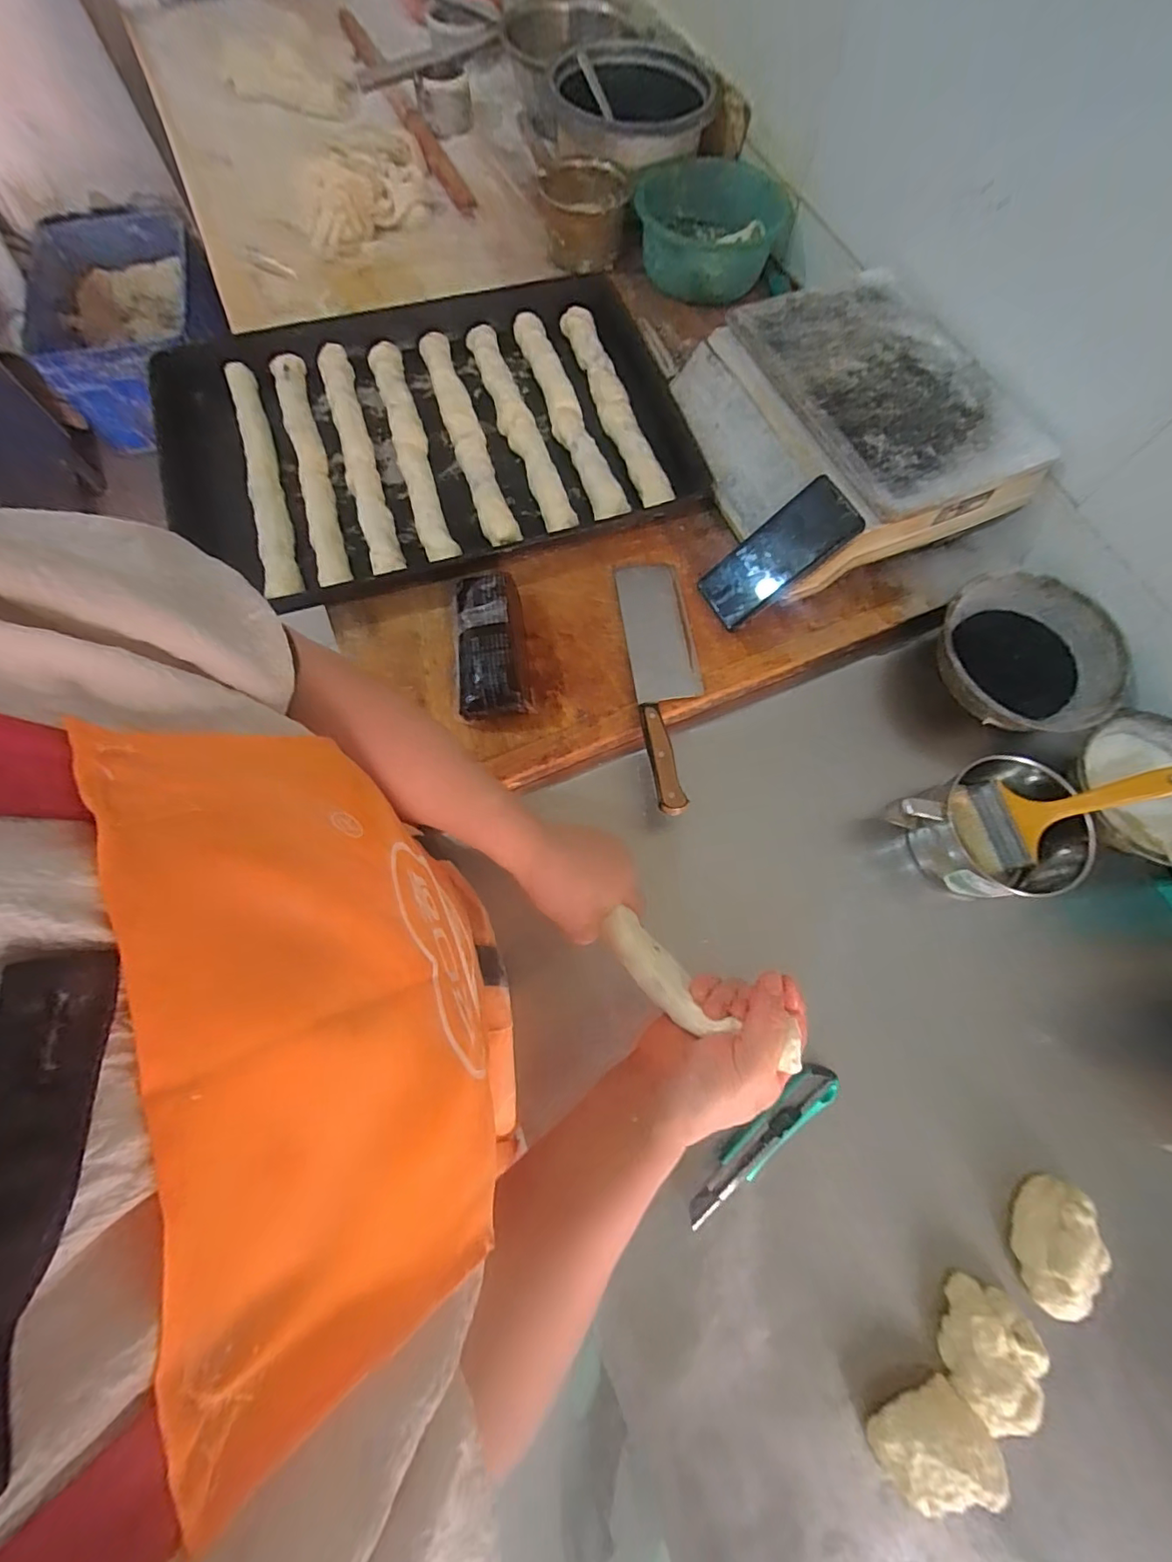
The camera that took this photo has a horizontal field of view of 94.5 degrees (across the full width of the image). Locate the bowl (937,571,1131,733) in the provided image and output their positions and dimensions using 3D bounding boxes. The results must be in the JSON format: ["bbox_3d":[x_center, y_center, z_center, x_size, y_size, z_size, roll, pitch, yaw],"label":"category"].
[{"bbox_3d":[0.476,-0.133,0.601,0.171,0.068,0.178,0,71,-1],"label":"bowl"}]

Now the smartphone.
[{"bbox_3d":[0.199,-0.237,0.572,0.160,0.016,0.067,-37,73,24],"label":"smartphone"}]

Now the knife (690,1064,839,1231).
[{"bbox_3d":[0.154,0.315,0.477,0.171,0.012,0.035,-35,76,-12],"label":"knife"}]

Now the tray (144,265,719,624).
[{"bbox_3d":[-0.182,-0.427,0.649,0.572,0.042,0.417,-16,73,-7],"label":"tray"}]

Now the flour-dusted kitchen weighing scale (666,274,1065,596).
[{"bbox_3d":[0.288,-0.398,0.623,0.299,0.107,0.325,-22,73,-8],"label":"flour-dusted kitchen weighing scale"}]

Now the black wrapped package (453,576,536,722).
[{"bbox_3d":[-0.095,-0.137,0.556,0.076,0.057,0.155,-8,72,-4],"label":"black wrapped package"}]

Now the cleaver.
[{"bbox_3d":[0.087,-0.113,0.571,0.074,0.020,0.295,-7,72,-4],"label":"cleaver"}]

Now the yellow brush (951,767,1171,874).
[{"bbox_3d":[0.450,0.026,0.508,0.171,0.023,0.085,-24,68,36],"label":"yellow brush"}]

